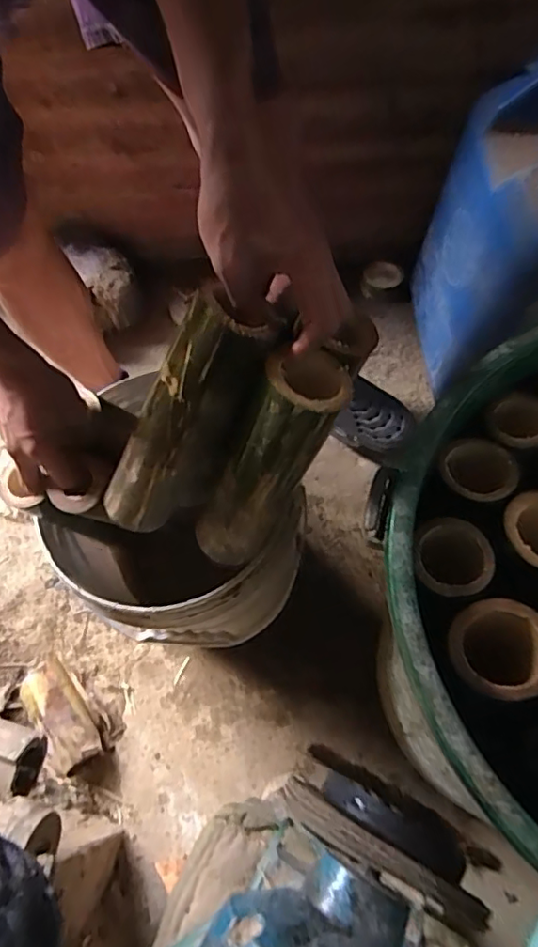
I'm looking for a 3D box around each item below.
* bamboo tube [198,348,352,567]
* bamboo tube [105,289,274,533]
[{"bbox_3d":[-0.008,0.006,0.482,0.061,0.237,0.057,-26,67,-37],"label":"bamboo tube"},{"bbox_3d":[-0.069,-0.036,0.467,0.057,0.233,0.049,-22,65,-43],"label":"bamboo tube"}]

